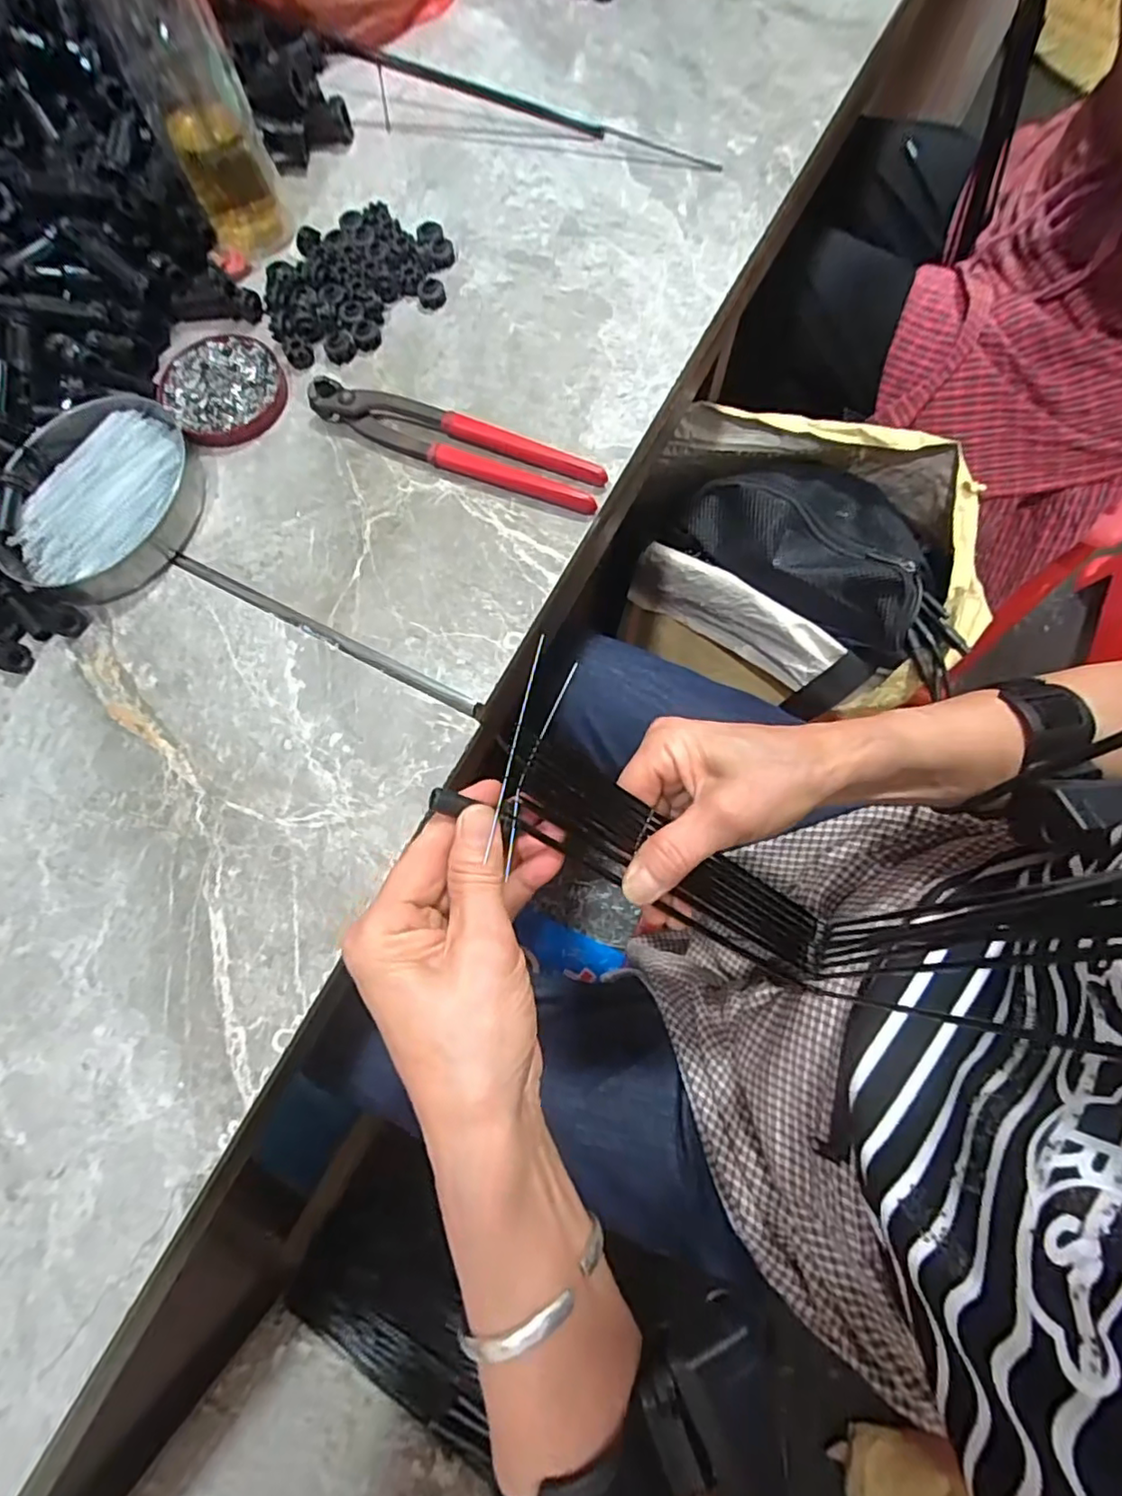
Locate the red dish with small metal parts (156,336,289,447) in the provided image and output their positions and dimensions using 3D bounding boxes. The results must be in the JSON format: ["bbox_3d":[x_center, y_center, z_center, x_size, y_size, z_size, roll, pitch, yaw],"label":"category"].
[{"bbox_3d":[-0.228,-0.243,0.409,0.079,0.010,0.077,0,75,1],"label":"red dish with small metal parts"}]

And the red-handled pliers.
[{"bbox_3d":[-0.068,-0.196,0.389,0.197,0.014,0.034,21,76,6],"label":"red-handled pliers"}]

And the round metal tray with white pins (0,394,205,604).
[{"bbox_3d":[-0.288,-0.161,0.383,0.102,0.028,0.138,12,75,4],"label":"round metal tray with white pins"}]

